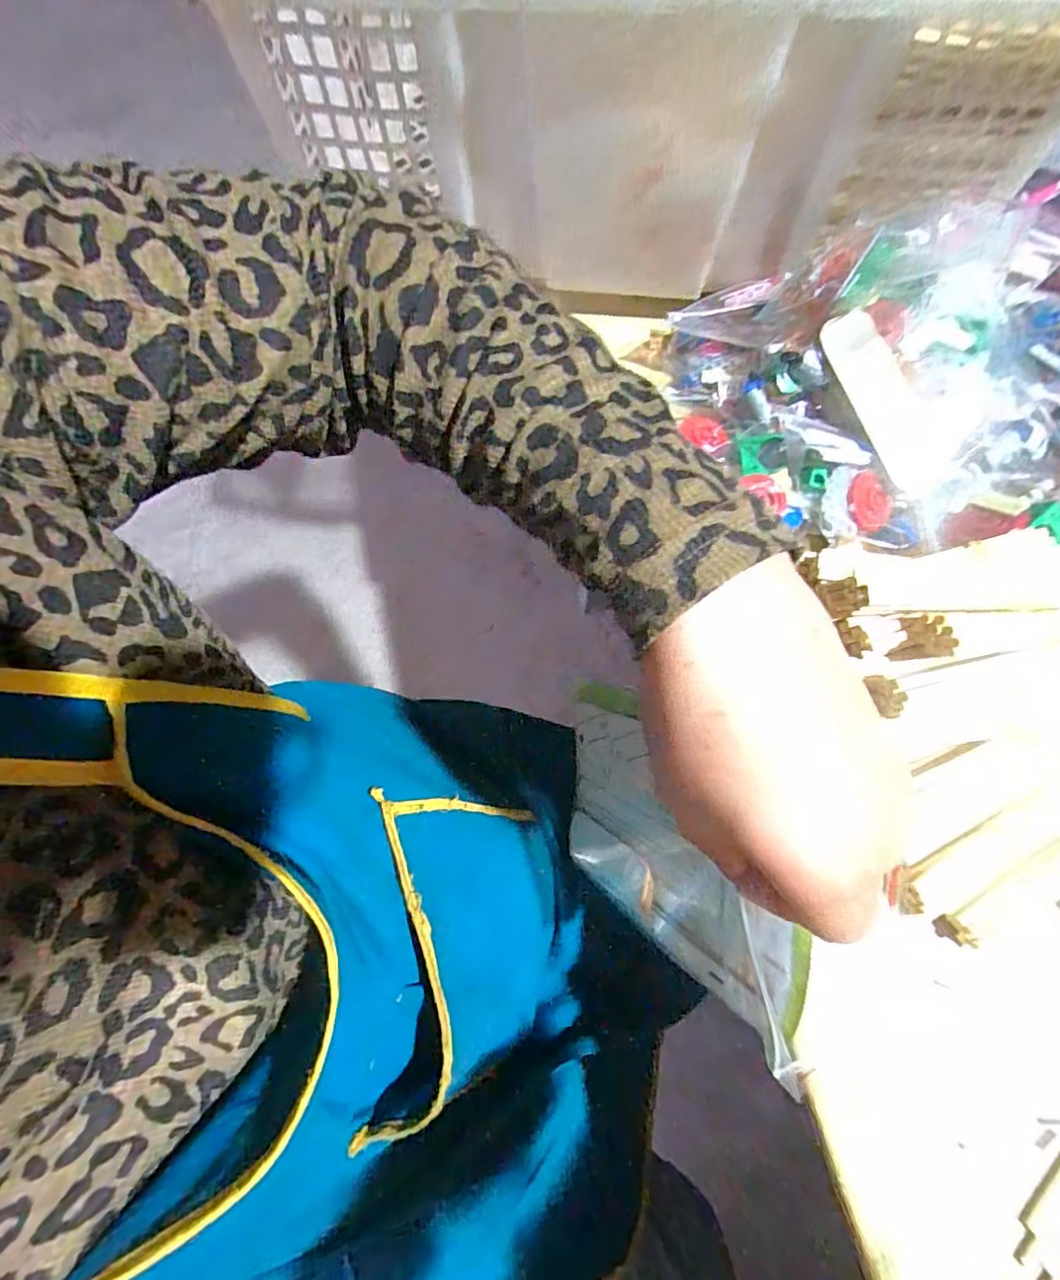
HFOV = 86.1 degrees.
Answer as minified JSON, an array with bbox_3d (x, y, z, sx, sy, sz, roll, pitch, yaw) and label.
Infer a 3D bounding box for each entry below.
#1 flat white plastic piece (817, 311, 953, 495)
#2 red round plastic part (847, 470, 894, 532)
[{"bbox_3d":[0.200,-0.133,0.316,0.034,0.004,0.105,-30,93,19],"label":"flat white plastic piece"},{"bbox_3d":[0.187,-0.077,0.313,0.029,0.005,0.030,0,91,-18],"label":"red round plastic part"}]

